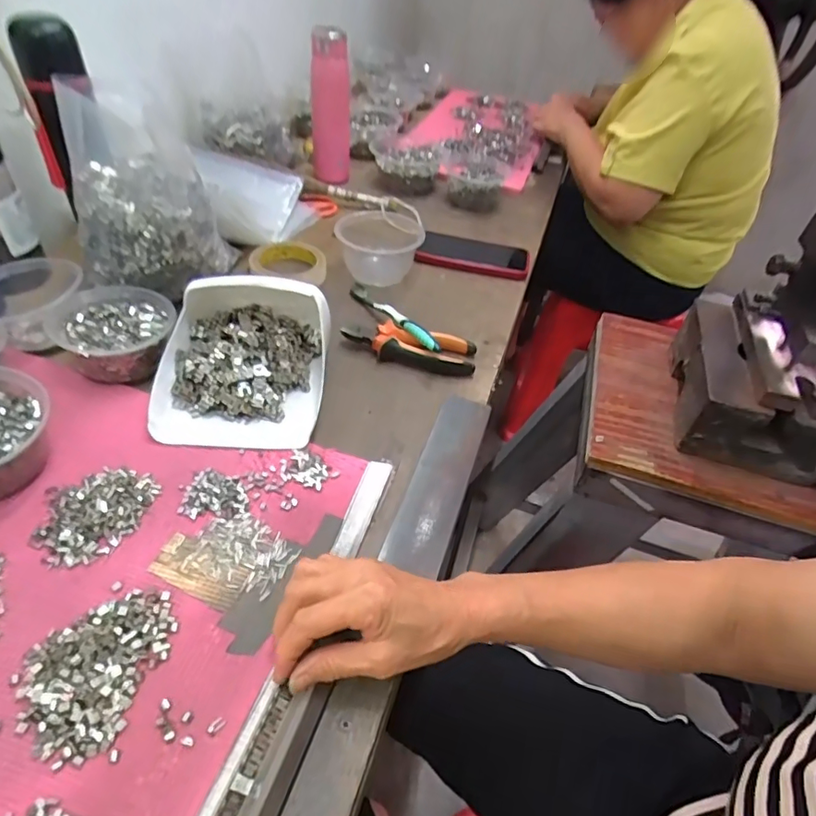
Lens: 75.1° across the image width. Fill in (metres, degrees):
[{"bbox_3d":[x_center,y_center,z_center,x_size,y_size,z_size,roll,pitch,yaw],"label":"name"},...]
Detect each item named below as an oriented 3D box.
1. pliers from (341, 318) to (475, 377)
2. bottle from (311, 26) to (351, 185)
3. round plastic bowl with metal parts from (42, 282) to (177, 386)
[{"bbox_3d":[0.002,-0.070,0.607,0.150,0.027,0.050,12,44,6],"label":"pliers"},{"bbox_3d":[-0.128,-0.494,0.882,0.061,0.231,0.067,-2,44,-9],"label":"bottle"},{"bbox_3d":[-0.299,-0.081,0.545,0.113,0.048,0.138,-18,49,-24],"label":"round plastic bowl with metal parts"}]

